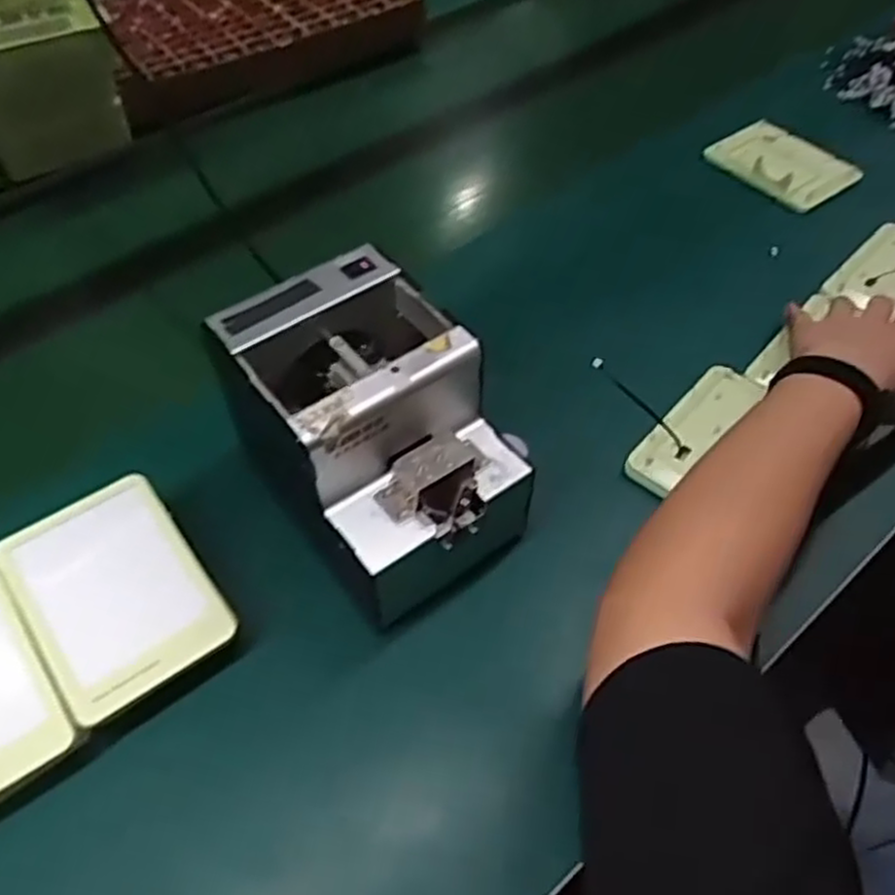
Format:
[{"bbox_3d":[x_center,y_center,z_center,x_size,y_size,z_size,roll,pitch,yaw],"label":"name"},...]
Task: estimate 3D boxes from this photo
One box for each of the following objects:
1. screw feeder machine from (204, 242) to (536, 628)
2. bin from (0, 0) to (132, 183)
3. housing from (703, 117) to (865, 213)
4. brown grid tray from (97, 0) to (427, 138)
[{"bbox_3d":[-0.046,-0.005,0.510,0.128,0.158,0.172,-31,57,-21],"label":"screw feeder machine"},{"bbox_3d":[-0.465,-0.416,0.850,0.154,0.153,0.228,-32,57,-21],"label":"bin"},{"bbox_3d":[0.356,-0.303,0.815,0.104,0.019,0.128,-31,60,-20],"label":"housing"},{"bbox_3d":[-0.257,-0.558,1.023,0.391,0.068,0.334,-21,54,-14],"label":"brown grid tray"}]

